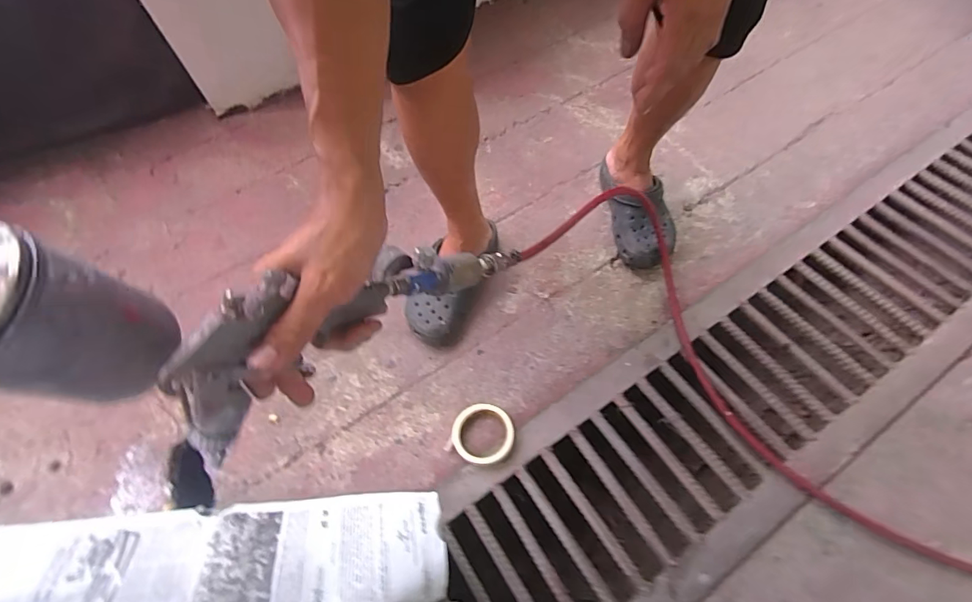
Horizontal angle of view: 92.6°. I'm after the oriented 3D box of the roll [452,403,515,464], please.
[{"bbox_3d":[-0.005,0.207,0.733,0.095,0.021,0.093,-1,64,1],"label":"roll"}]

